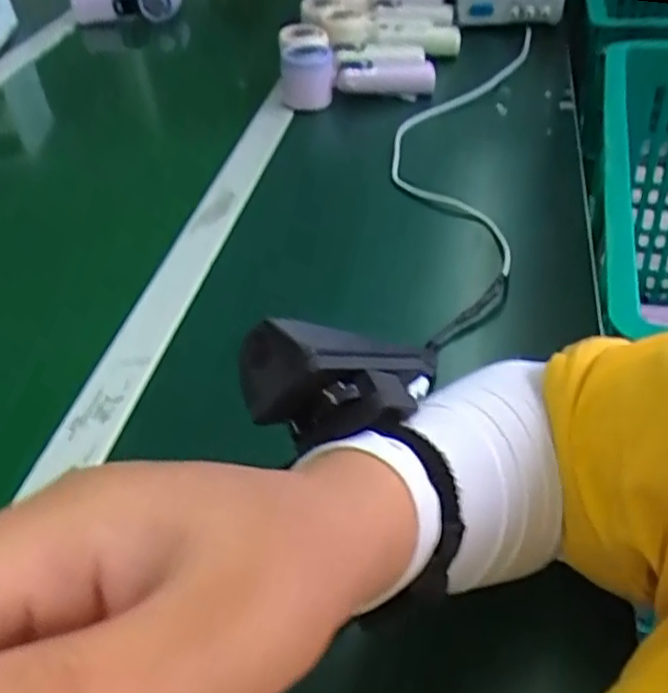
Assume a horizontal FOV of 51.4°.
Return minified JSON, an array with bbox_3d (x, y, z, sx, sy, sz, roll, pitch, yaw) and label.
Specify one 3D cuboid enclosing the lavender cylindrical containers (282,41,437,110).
[{"bbox_3d":[0.028,-0.328,0.828,0.181,0.064,0.076,-2,42,7],"label":"lavender cylindrical containers"}]

